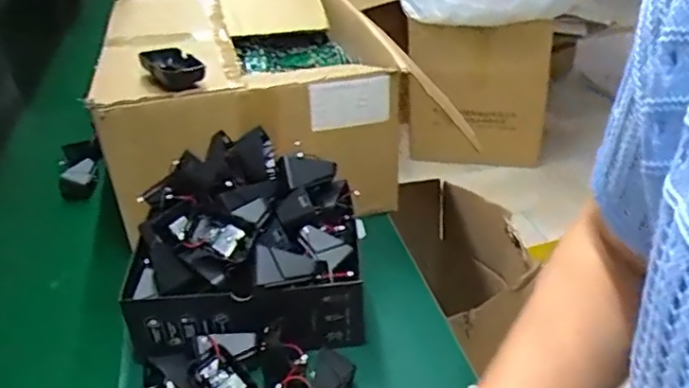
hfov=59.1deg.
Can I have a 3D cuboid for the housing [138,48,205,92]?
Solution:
[{"bbox_3d":[-0.205,-0.149,0.731,0.053,0.027,0.098,-23,37,-27],"label":"housing"}]

